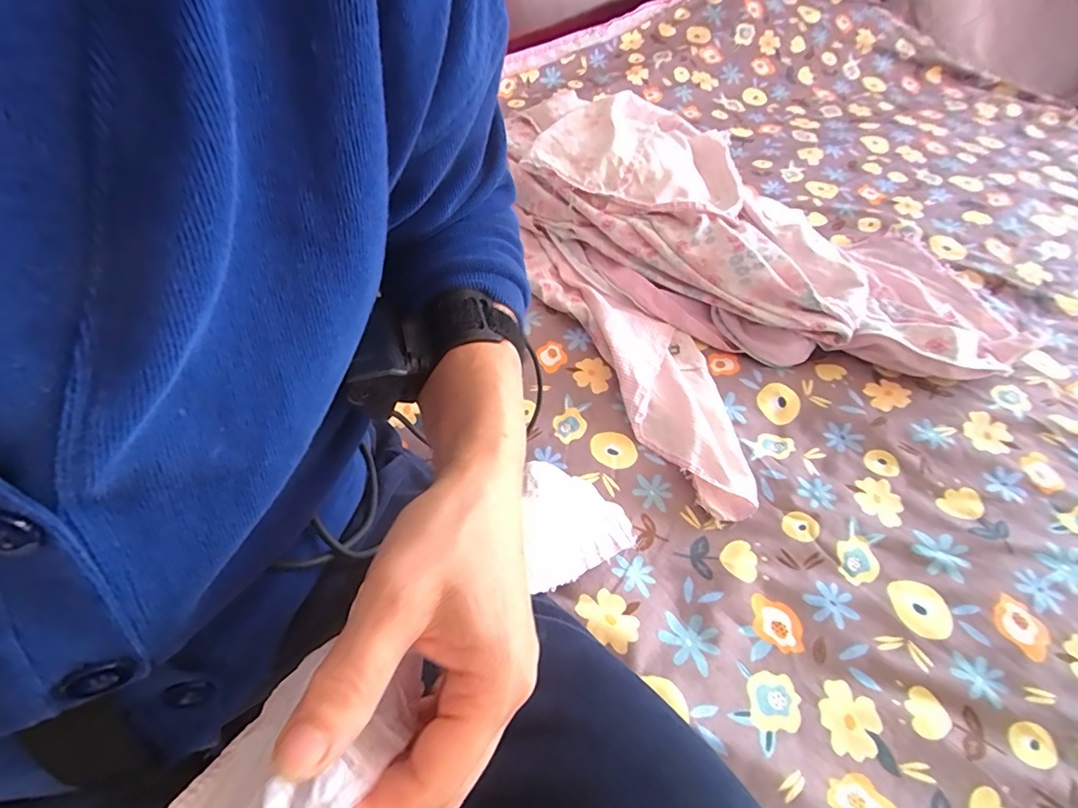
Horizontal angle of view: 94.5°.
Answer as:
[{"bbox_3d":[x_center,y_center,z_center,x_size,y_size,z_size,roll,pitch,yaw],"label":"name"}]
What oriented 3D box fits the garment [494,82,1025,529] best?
[{"bbox_3d":[0.257,-0.228,0.665,0.534,0.130,0.599,-22,55,-16],"label":"garment"}]

